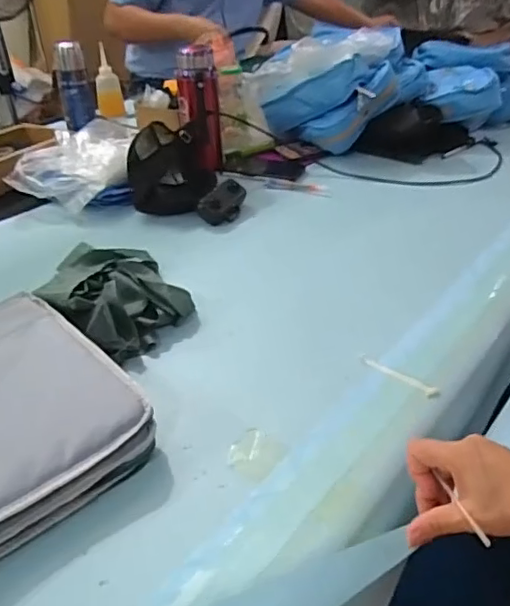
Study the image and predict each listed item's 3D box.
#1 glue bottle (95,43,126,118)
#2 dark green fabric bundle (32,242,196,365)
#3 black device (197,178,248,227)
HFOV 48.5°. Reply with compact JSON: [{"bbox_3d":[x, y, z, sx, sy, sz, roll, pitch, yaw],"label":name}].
[{"bbox_3d":[-0.377,-0.563,1.446,0.064,0.159,0.058,-9,36,-10],"label":"glue bottle"},{"bbox_3d":[-0.193,-0.025,0.785,0.238,0.062,0.189,29,45,36],"label":"dark green fabric bundle"},{"bbox_3d":[-0.057,-0.179,1.014,0.051,0.049,0.097,20,40,28],"label":"black device"}]

